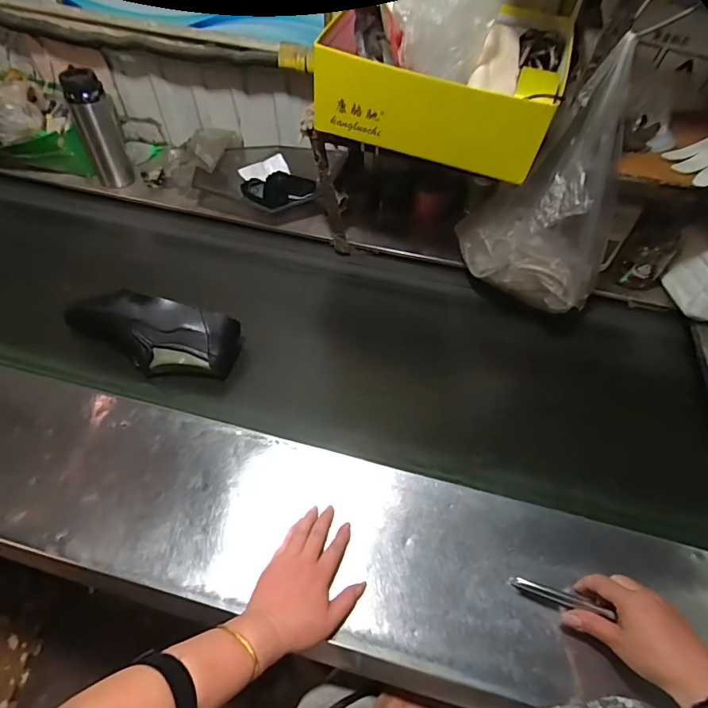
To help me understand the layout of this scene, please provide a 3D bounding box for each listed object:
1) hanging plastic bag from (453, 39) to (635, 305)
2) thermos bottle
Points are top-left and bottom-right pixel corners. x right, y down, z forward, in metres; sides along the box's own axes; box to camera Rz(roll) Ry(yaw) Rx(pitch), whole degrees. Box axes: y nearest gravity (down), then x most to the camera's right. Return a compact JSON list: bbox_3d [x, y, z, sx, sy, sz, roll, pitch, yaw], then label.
[{"bbox_3d":[0.291,-0.232,0.670,0.249,0.343,0.114,27,58,16],"label":"hanging plastic bag"},{"bbox_3d":[-0.545,-0.479,0.960,0.084,0.221,0.064,-23,59,-18],"label":"thermos bottle"}]

